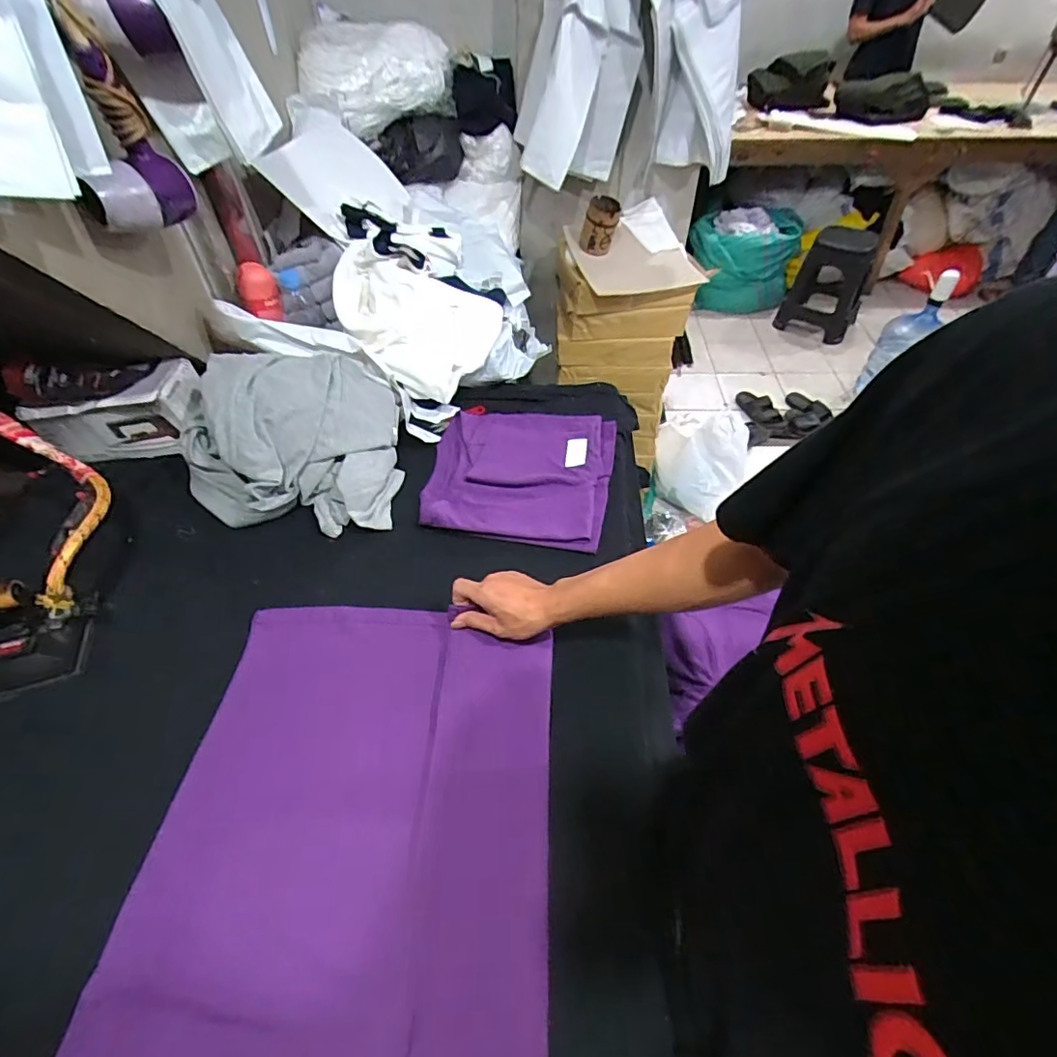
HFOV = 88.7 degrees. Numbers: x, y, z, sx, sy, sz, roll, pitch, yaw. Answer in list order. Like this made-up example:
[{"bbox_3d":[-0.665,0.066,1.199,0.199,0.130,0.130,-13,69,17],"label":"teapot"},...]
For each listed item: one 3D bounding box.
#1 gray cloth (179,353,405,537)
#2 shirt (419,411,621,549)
[{"bbox_3d":[-0.371,-0.160,0.862,0.322,0.161,0.288,1,49,1],"label":"gray cloth"},{"bbox_3d":[-0.014,-0.096,0.873,0.289,0.037,0.270,8,50,7],"label":"shirt"}]

